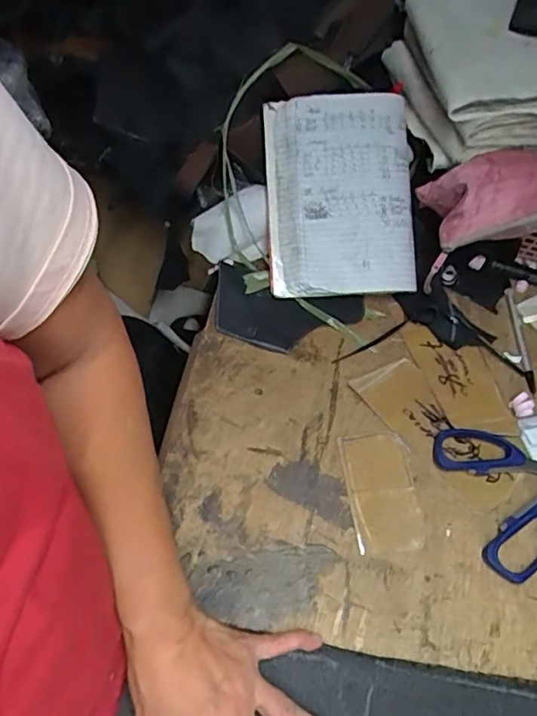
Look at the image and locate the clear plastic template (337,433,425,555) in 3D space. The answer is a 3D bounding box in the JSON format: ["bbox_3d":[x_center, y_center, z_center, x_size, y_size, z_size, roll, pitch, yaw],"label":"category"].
[{"bbox_3d":[0.094,0.112,0.462,0.057,0.004,0.099,-3,58,-4],"label":"clear plastic template"}]

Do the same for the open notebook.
[{"bbox_3d":[0.071,-0.162,0.551,0.142,0.021,0.195,-3,89,7],"label":"open notebook"}]

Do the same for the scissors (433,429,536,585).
[{"bbox_3d":[0.237,0.104,0.470,0.161,0.007,0.128,-15,60,-12],"label":"scissors"}]

